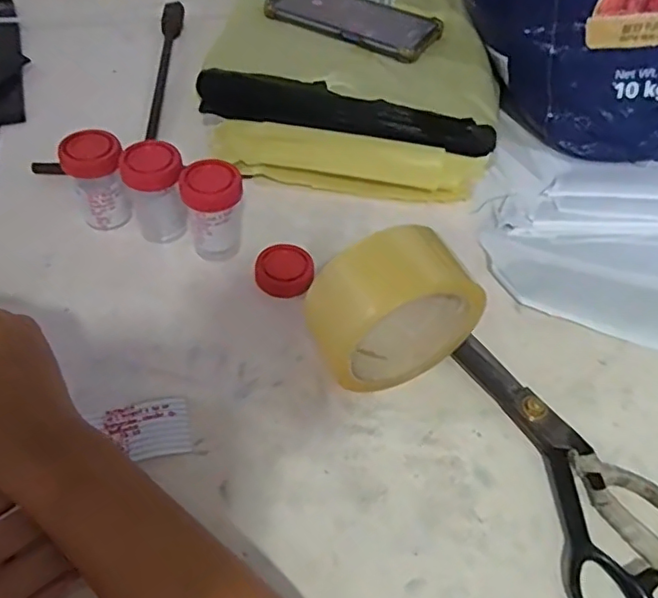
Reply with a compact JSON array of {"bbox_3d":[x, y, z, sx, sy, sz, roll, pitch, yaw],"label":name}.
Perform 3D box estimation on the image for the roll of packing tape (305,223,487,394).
[{"bbox_3d":[0.038,0.009,0.355,0.101,0.107,0.042,-15,54,-14],"label":"roll of packing tape"}]

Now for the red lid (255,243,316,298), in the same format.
[{"bbox_3d":[-0.032,-0.022,0.435,0.043,0.016,0.040,1,51,-2],"label":"red lid"}]

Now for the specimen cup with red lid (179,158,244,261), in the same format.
[{"bbox_3d":[-0.084,-0.065,0.432,0.043,0.072,0.039,-15,54,-14],"label":"specimen cup with red lid"}]

